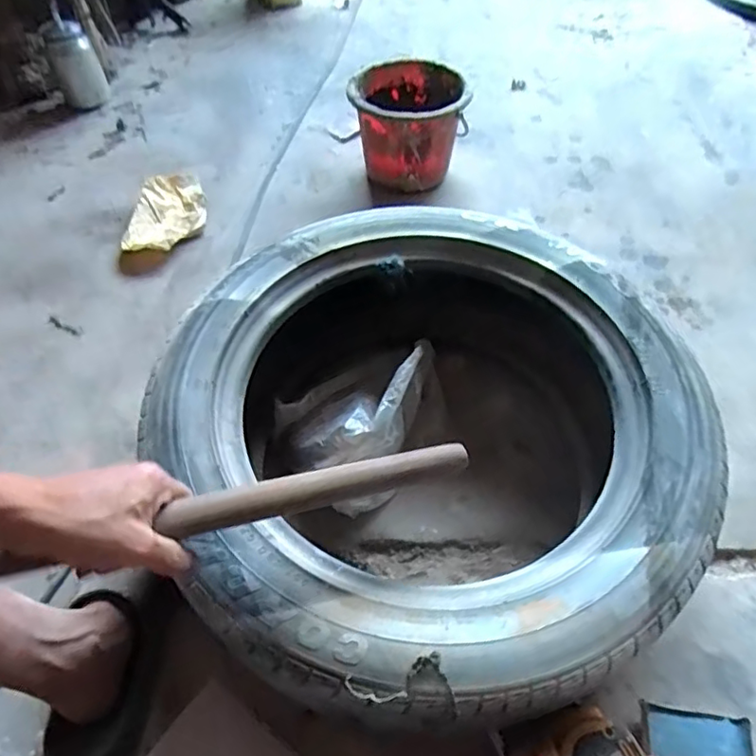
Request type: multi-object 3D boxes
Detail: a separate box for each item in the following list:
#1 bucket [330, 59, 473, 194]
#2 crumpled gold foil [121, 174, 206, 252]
[{"bbox_3d":[0.059,-0.475,1.113,0.200,0.176,0.200,0,55,0],"label":"bucket"},{"bbox_3d":[-0.381,-0.308,1.088,0.125,0.036,0.224,4,55,3],"label":"crumpled gold foil"}]

